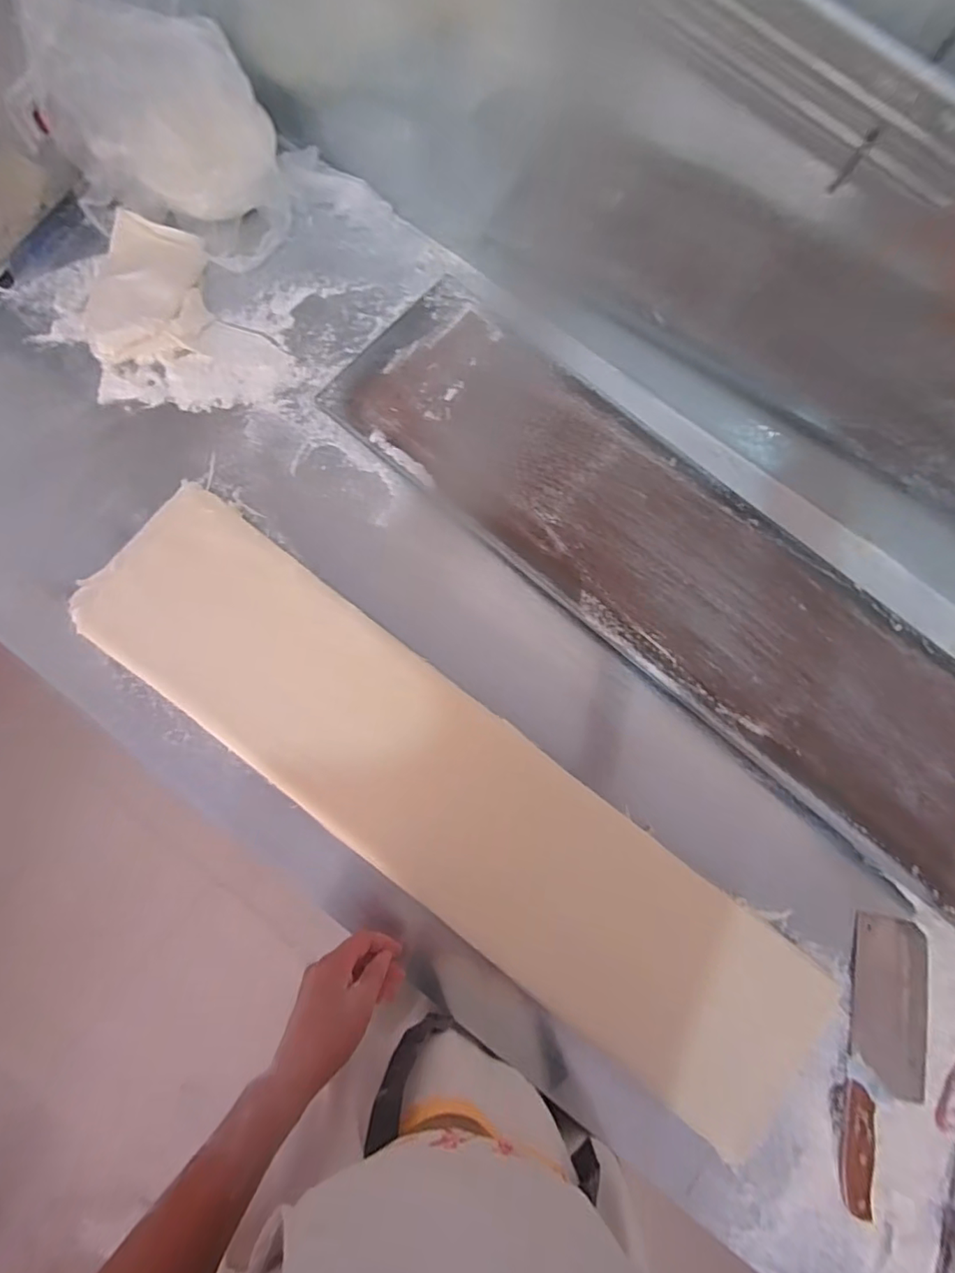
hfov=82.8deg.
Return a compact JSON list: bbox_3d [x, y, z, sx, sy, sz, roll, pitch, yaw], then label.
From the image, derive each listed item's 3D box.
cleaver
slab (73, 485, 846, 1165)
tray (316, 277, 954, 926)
[{"bbox_3d":[0.475,0.485,0.618,0.096,0.023,0.295,14,79,1],"label":"cleaver"},{"bbox_3d":[-0.037,0.194,0.642,0.986,0.030,0.223,37,80,6],"label":"slab"},{"bbox_3d":[0.286,-0.072,0.691,1.060,0.021,0.264,40,81,6],"label":"tray"}]

